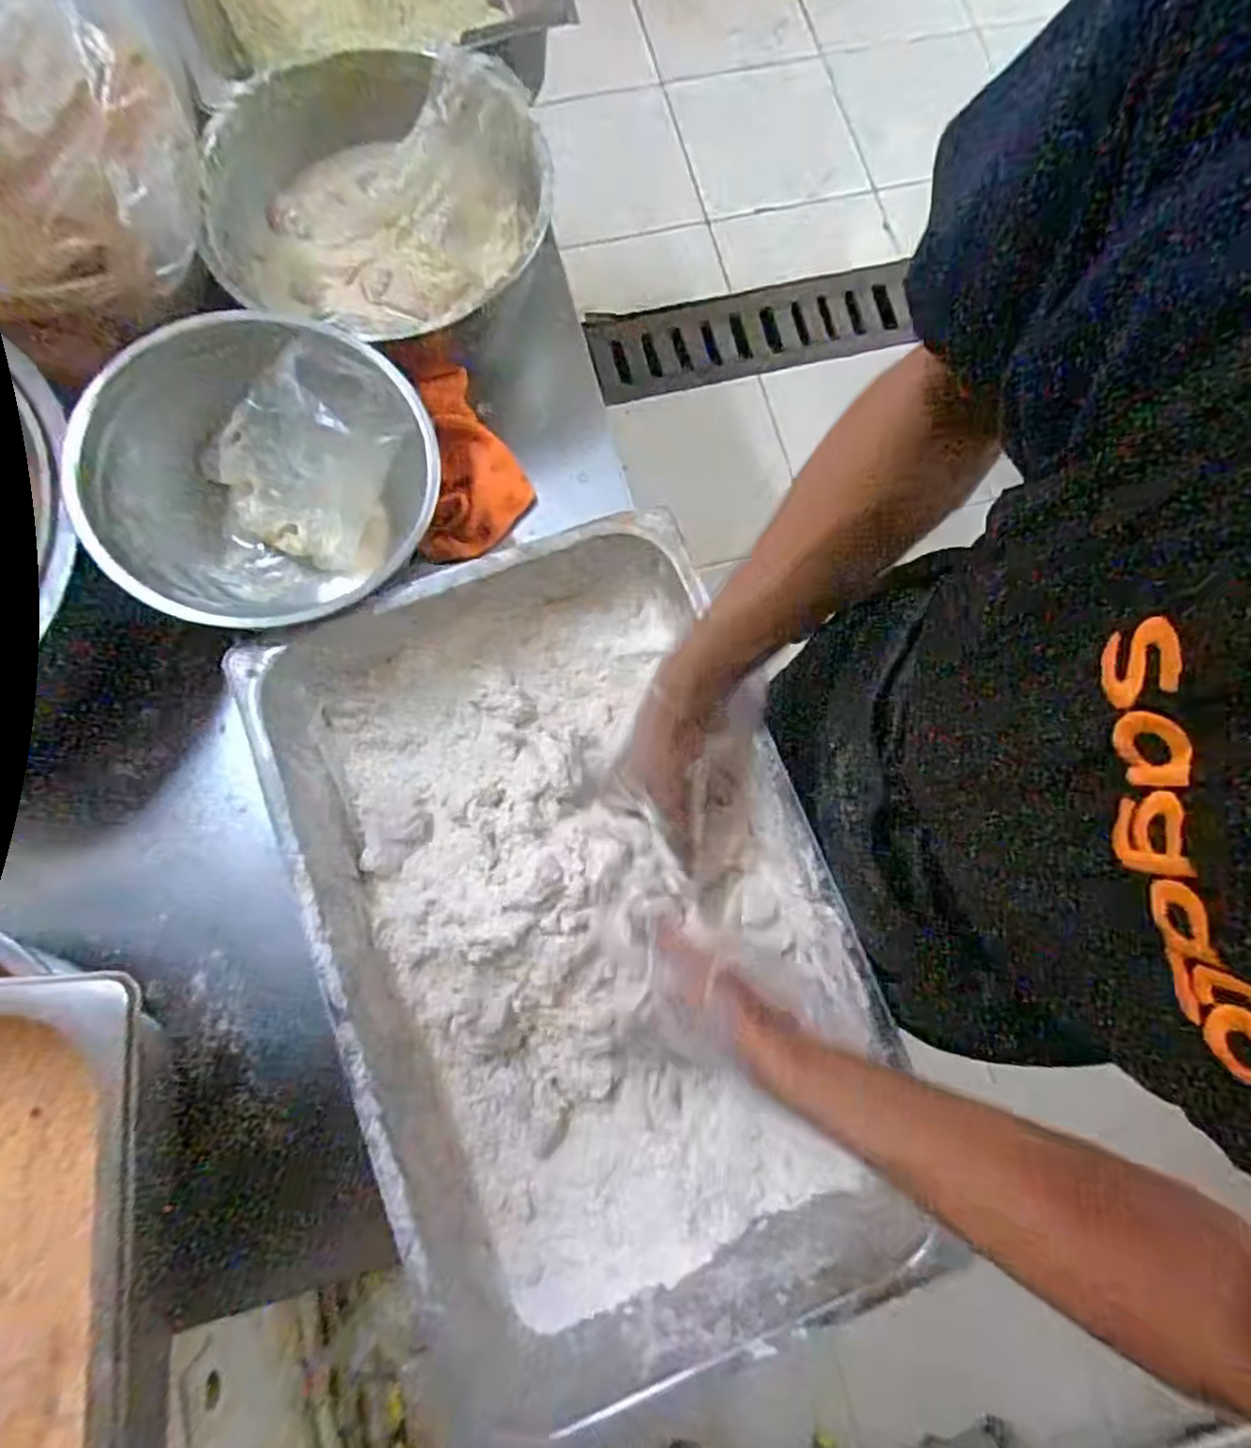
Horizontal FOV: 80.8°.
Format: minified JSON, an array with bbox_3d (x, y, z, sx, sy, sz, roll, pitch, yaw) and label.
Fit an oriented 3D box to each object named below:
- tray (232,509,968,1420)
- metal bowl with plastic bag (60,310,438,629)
[{"bbox_3d":[-0.032,0.138,0.510,0.315,0.097,0.508,-20,79,-6],"label":"tray"},{"bbox_3d":[-0.266,-0.180,0.546,0.185,0.124,0.224,42,80,7],"label":"metal bowl with plastic bag"}]

